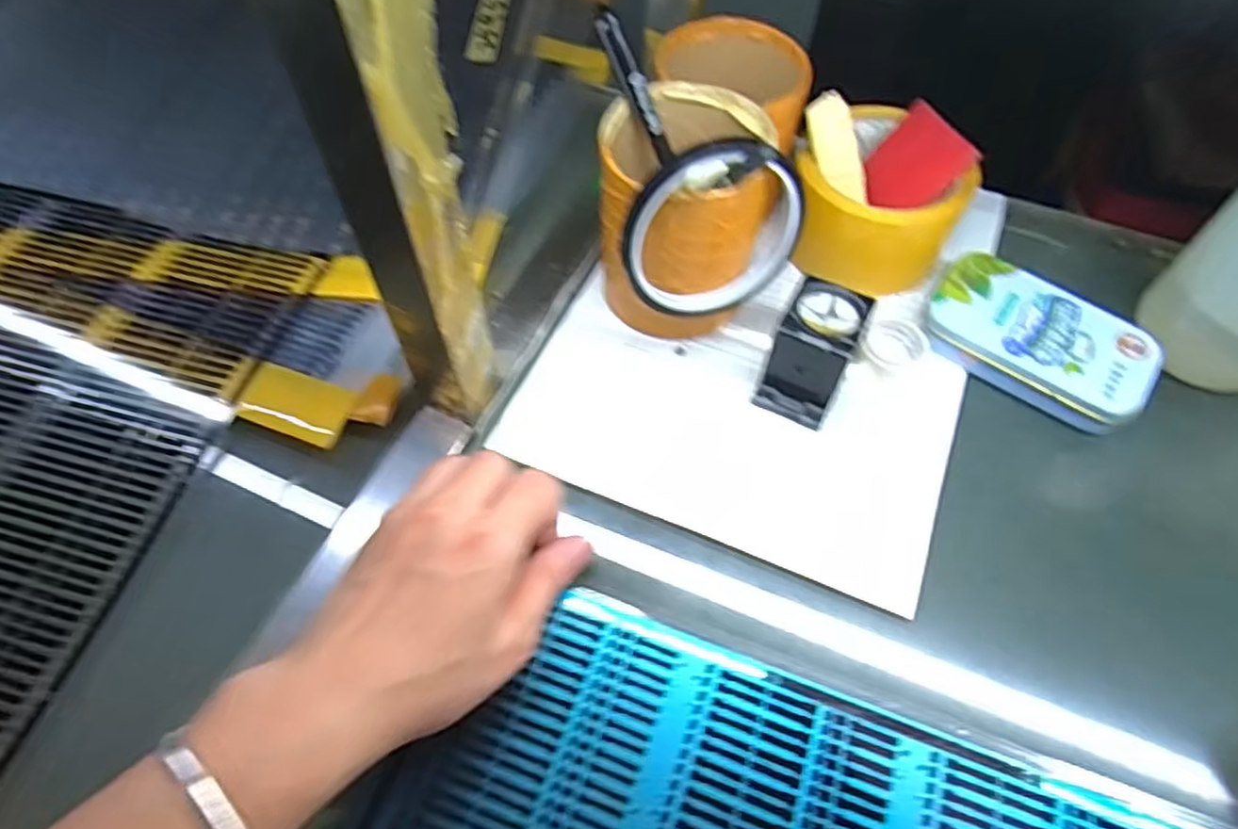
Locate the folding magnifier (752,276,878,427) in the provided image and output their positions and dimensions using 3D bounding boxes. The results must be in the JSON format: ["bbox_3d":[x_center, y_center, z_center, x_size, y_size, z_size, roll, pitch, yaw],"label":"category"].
[{"bbox_3d":[0.096,-0.031,0.353,0.036,0.050,0.053,24,61,14],"label":"folding magnifier"}]

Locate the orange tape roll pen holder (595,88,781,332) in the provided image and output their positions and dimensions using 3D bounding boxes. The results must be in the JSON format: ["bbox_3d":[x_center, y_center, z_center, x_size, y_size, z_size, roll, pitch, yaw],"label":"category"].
[{"bbox_3d":[0.033,-0.097,0.365,0.083,0.102,0.093,-1,58,-1],"label":"orange tape roll pen holder"}]

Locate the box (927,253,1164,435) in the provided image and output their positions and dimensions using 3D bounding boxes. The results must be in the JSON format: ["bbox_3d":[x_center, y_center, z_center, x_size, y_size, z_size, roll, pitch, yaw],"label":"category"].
[{"bbox_3d":[0.217,-0.038,0.370,0.107,0.023,0.063,33,64,18],"label":"box"}]

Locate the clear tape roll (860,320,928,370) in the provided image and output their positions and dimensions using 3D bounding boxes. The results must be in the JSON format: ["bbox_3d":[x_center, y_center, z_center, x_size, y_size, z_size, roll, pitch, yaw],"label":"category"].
[{"bbox_3d":[0.143,-0.037,0.375,0.034,0.011,0.028,-16,60,-10],"label":"clear tape roll"}]

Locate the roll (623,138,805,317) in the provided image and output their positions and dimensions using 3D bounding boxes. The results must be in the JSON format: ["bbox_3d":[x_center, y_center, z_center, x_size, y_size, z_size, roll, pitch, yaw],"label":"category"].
[{"bbox_3d":[0.044,-0.083,0.325,0.084,0.090,0.022,-6,59,-4],"label":"roll"}]

